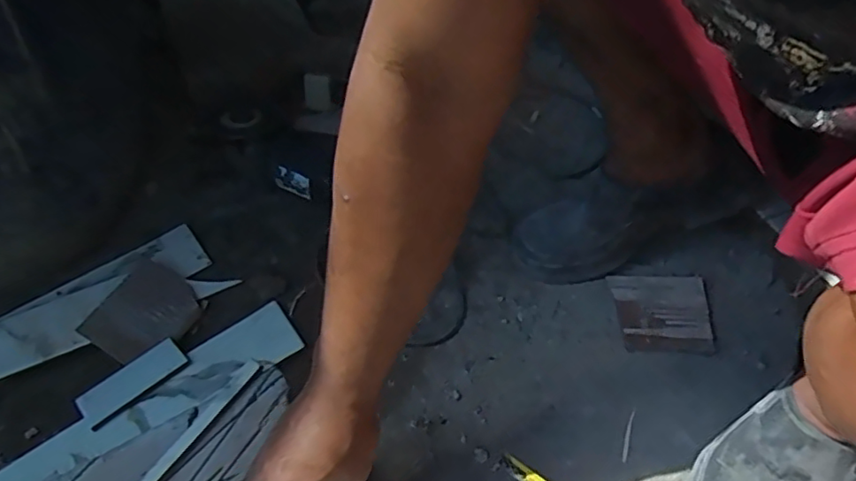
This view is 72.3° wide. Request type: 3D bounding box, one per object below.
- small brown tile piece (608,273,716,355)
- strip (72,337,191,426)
[{"bbox_3d":[0.251,0.077,0.629,0.096,0.005,0.094,-2,52,7],"label":"small brown tile piece"},{"bbox_3d":[-0.323,0.150,0.636,0.112,0.009,0.046,-35,58,-22],"label":"strip"}]

